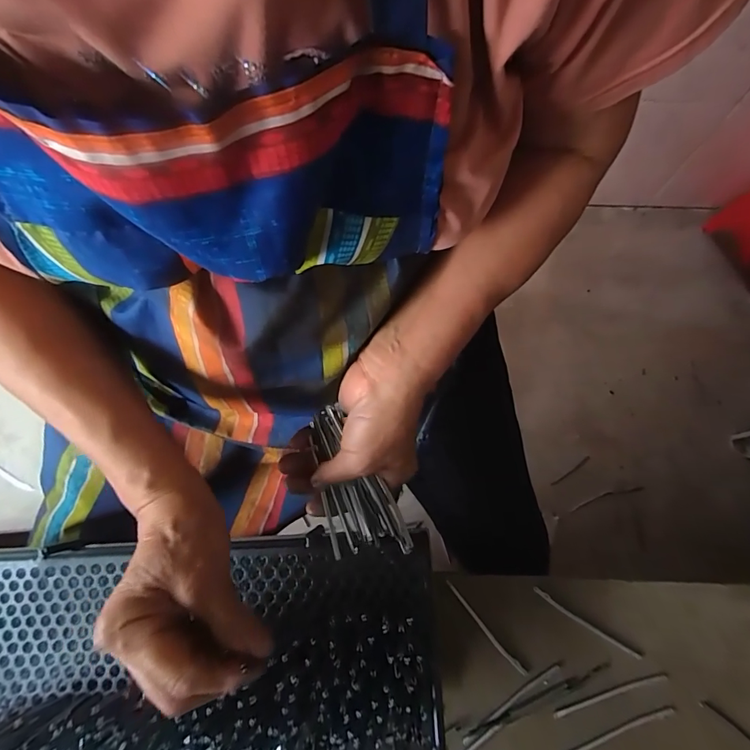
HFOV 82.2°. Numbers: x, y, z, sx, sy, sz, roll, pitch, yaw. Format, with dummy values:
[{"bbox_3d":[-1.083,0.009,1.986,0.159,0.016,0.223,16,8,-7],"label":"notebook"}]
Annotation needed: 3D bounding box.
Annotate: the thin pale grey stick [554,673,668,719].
[{"bbox_3d":[0.211,0.287,0.384,0.106,0.004,0.007,-18,75,-3],"label":"thin pale grey stick"}]

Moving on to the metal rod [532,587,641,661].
[{"bbox_3d":[0.197,0.231,0.400,0.104,0.004,0.007,32,78,10],"label":"metal rod"}]

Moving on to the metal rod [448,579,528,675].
[{"bbox_3d":[0.103,0.237,0.402,0.007,0.004,0.102,-41,77,-9],"label":"metal rod"}]

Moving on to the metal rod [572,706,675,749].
[{"bbox_3d":[0.215,0.316,0.379,0.110,0.009,0.009,-19,75,-3],"label":"metal rod"}]

